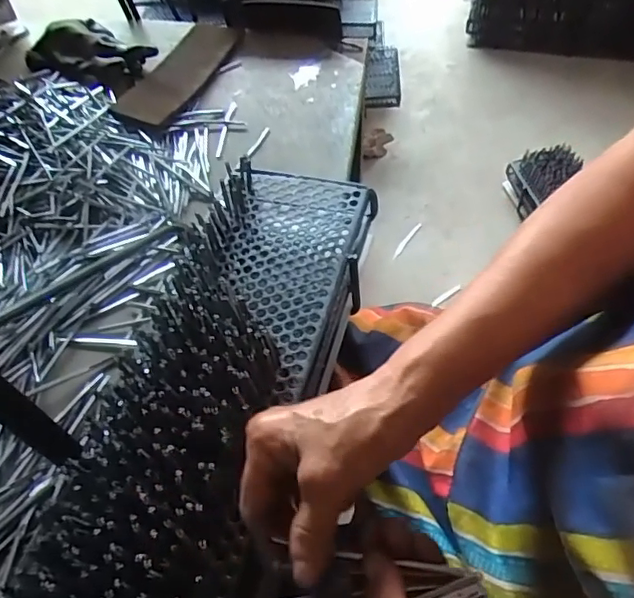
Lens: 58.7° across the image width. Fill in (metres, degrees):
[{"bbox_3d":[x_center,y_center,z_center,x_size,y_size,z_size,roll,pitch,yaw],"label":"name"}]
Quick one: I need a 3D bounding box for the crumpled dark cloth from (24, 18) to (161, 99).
[{"bbox_3d":[-0.341,-0.373,0.832,0.213,0.027,0.109,25,60,20],"label":"crumpled dark cloth"}]

